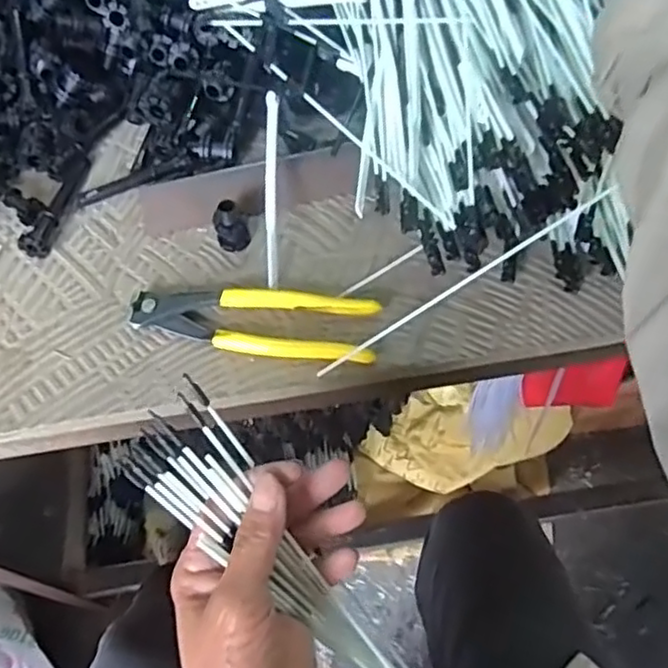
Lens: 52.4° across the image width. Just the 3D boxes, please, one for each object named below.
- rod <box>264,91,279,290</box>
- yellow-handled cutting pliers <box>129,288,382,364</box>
[{"bbox_3d":[-0.043,-0.099,0.470,0.009,0.010,0.137,0,84,2],"label":"rod"},{"bbox_3d":[-0.052,-0.009,0.449,0.158,0.014,0.047,6,62,6],"label":"yellow-handled cutting pliers"}]

